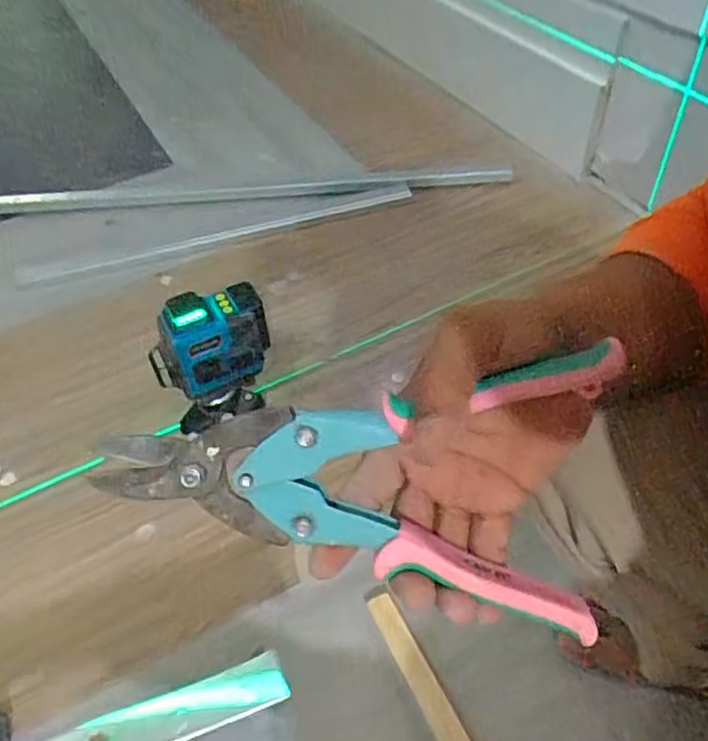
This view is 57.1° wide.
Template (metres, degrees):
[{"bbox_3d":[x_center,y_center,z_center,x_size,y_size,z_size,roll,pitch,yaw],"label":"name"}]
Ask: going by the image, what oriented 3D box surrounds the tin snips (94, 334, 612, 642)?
[{"bbox_3d":[-0.005,0.053,0.292,0.219,0.118,0.021,1,8,6],"label":"tin snips"}]

